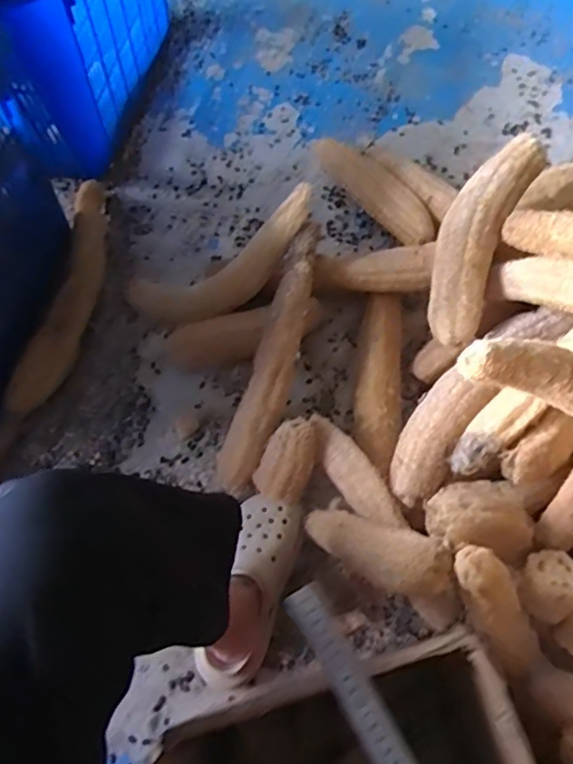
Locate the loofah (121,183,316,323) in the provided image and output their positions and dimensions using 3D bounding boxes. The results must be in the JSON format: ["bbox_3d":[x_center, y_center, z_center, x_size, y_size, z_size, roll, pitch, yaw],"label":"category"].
[{"bbox_3d":[-0.098,-0.176,0.933,0.366,0.074,0.098,-23,62,30],"label":"loofah"}]

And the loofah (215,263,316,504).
[{"bbox_3d":[-0.027,-0.014,0.846,0.080,0.050,0.347,19,89,11],"label":"loofah"}]

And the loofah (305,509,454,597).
[{"bbox_3d":[0.093,0.199,0.698,0.053,0.240,0.066,44,71,-21],"label":"loofah"}]

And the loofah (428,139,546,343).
[{"bbox_3d":[0.284,-0.222,0.864,0.100,0.068,0.342,24,69,13],"label":"loofah"}]

